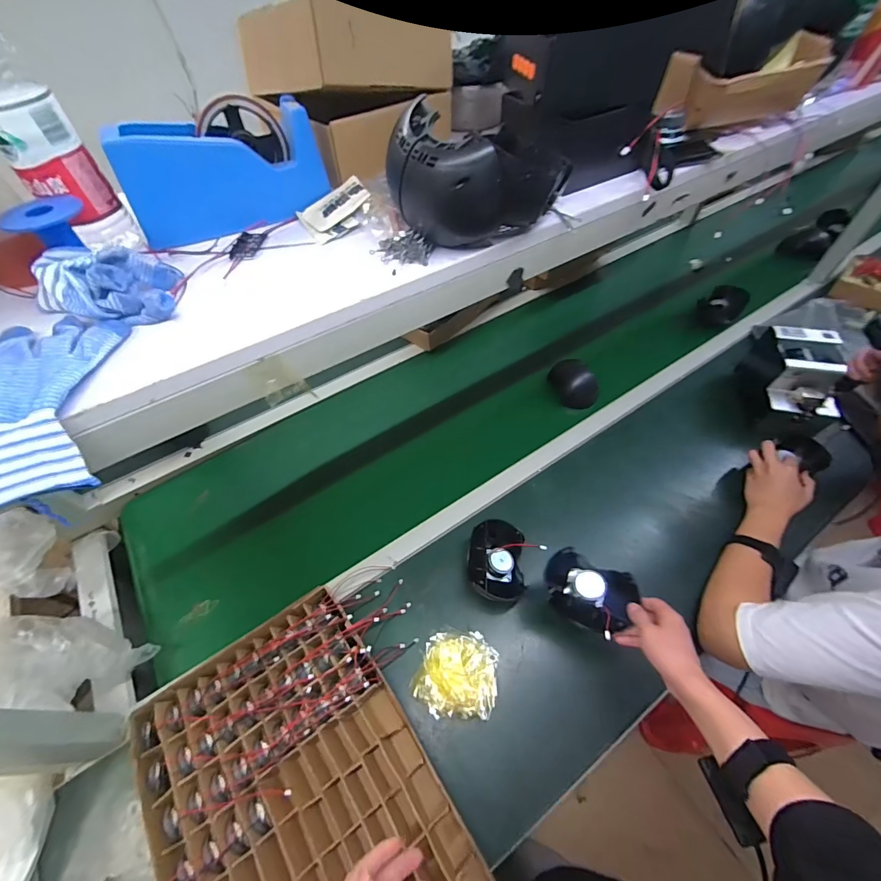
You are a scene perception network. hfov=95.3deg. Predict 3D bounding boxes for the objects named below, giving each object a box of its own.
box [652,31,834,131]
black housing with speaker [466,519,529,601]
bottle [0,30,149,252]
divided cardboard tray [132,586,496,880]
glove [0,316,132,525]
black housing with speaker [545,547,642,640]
[{"bbox_3d":[0.391,-0.459,0.520,0.220,0.074,0.070,-23,57,-14],"label":"box"},{"bbox_3d":[0.094,0.210,0.686,0.094,0.067,0.127,3,54,4],"label":"black housing with speaker"},{"bbox_3d":[-0.354,-0.268,0.338,0.063,0.212,0.057,8,55,7],"label":"bottle"},{"bbox_3d":[-0.176,0.472,0.519,0.318,0.060,0.452,-30,59,-19],"label":"divided cardboard tray"},{"bbox_3d":[-0.313,-0.021,0.292,0.125,0.041,0.167,-6,54,-3],"label":"glove"},{"bbox_3d":[0.215,0.220,0.591,0.121,0.053,0.098,22,58,17],"label":"black housing with speaker"}]

